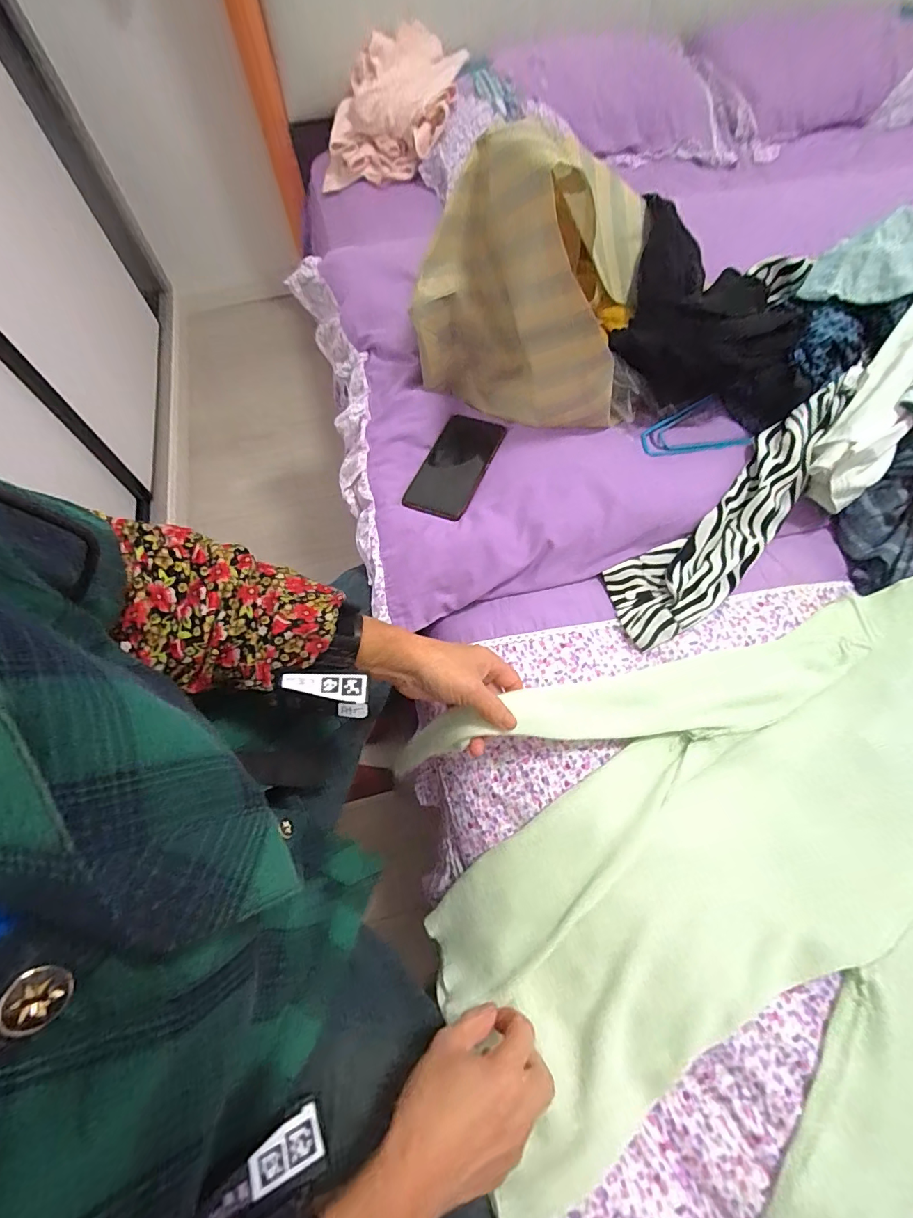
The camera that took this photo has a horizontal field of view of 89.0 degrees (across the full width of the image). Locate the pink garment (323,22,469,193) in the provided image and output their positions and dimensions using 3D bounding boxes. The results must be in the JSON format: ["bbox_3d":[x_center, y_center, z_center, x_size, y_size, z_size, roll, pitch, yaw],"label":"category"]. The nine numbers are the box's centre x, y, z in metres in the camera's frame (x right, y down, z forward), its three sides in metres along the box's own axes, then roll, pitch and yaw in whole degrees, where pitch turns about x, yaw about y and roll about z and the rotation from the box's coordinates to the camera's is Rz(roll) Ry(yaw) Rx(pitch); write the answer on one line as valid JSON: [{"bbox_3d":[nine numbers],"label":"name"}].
[{"bbox_3d":[-0.154,-1.194,1.112,0.327,0.149,0.345,1,65,2],"label":"pink garment"}]

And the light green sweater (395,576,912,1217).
[{"bbox_3d":[0.281,0.252,0.398,0.587,0.075,0.449,-16,66,-4],"label":"light green sweater"}]

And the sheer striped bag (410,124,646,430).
[{"bbox_3d":[0.102,-0.415,0.566,0.254,0.235,0.290,15,66,8],"label":"sheer striped bag"}]

